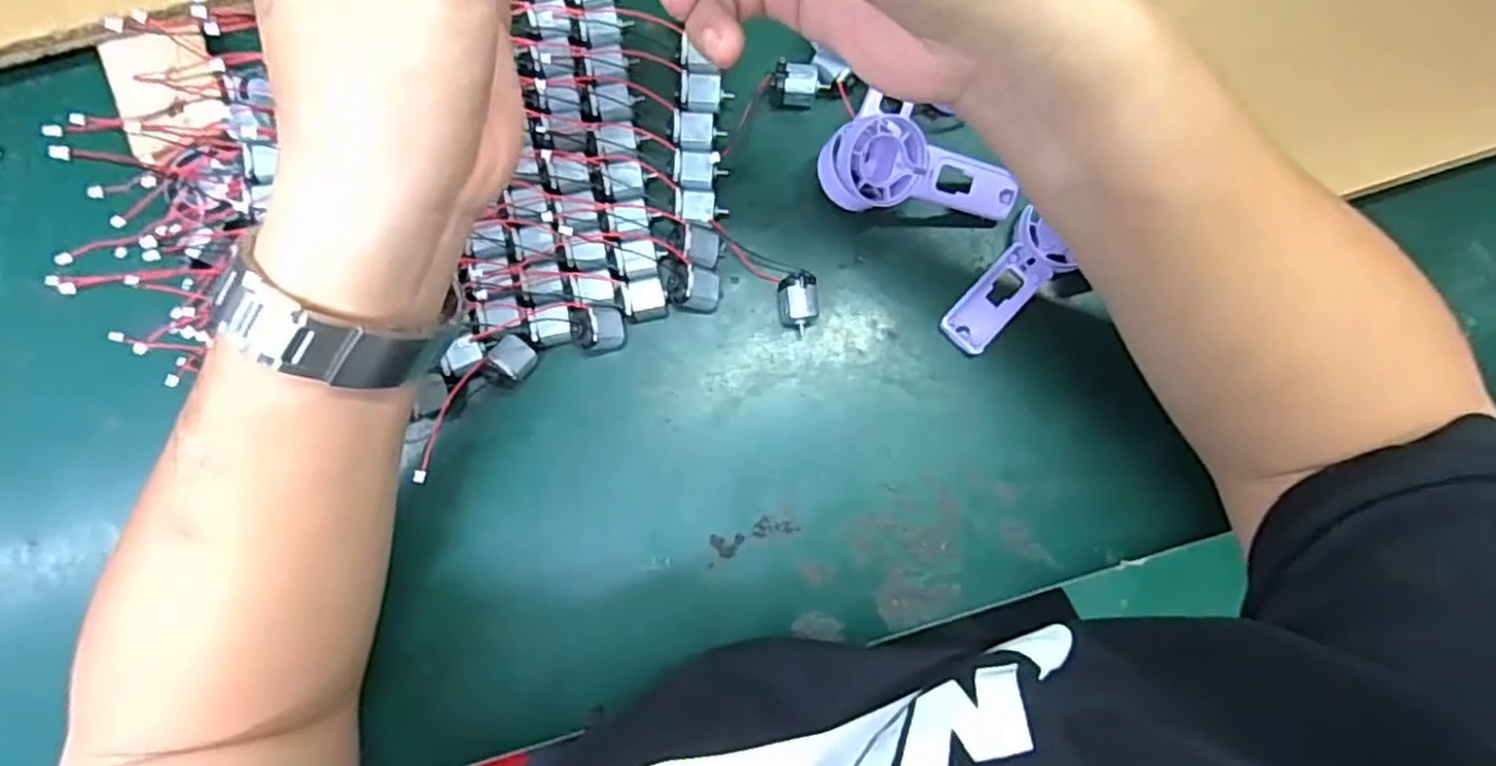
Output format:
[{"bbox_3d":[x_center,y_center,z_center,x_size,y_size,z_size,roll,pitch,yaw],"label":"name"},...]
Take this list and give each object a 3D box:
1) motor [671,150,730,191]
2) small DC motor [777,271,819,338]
[{"bbox_3d":[-0.024,-0.104,0.358,0.026,0.013,0.019,2,83,1],"label":"motor"},{"bbox_3d":[0.025,-0.040,0.361,0.018,0.018,0.028,-4,83,0],"label":"small DC motor"}]

